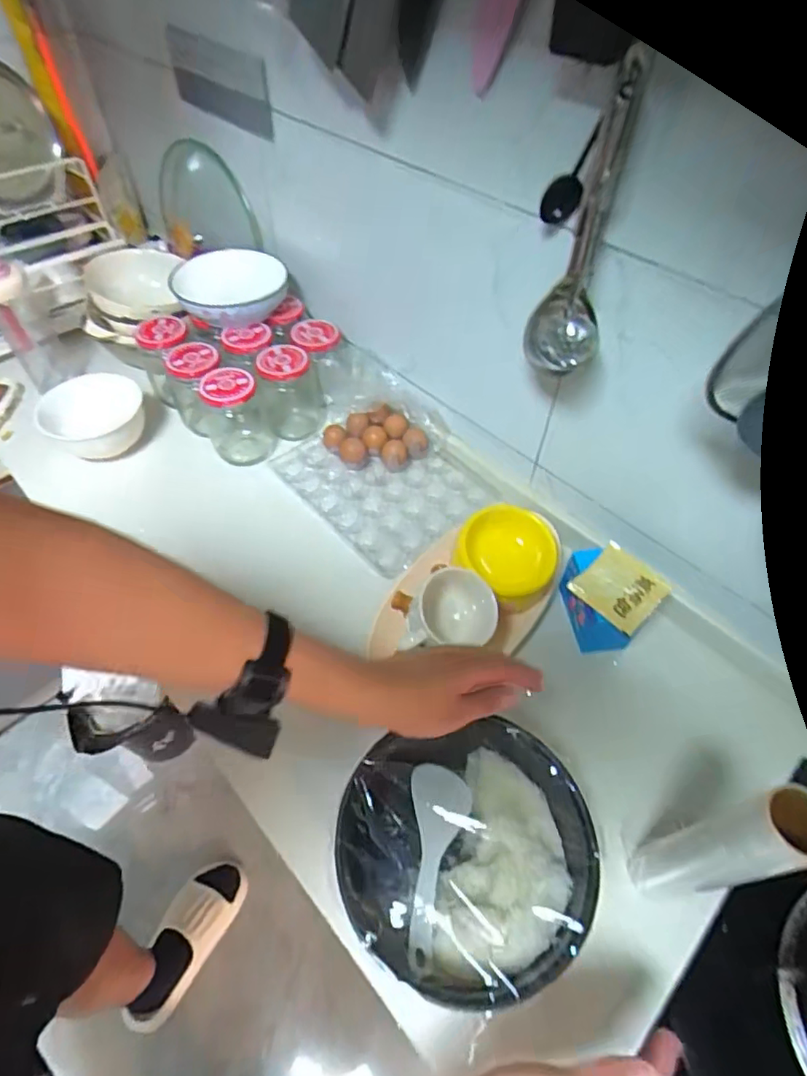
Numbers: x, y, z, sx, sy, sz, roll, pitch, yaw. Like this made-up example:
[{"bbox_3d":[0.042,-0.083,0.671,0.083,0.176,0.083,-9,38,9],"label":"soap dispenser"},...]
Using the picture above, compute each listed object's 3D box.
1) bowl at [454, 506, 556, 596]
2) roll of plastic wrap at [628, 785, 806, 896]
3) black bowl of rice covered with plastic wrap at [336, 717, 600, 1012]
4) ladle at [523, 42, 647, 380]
[{"bbox_3d":[0.131,0.018,0.689,0.124,0.061,0.104,24,57,16],"label":"bowl"},{"bbox_3d":[0.253,0.260,0.449,0.046,0.253,0.047,0,54,-1],"label":"roll of plastic wrap"},{"bbox_3d":[0.053,0.290,0.495,0.205,0.122,0.187,0,54,-1],"label":"black bowl of rice covered with plastic wrap"},{"bbox_3d":[0.171,-0.271,0.519,0.074,0.257,0.072,12,54,8],"label":"ladle"}]

